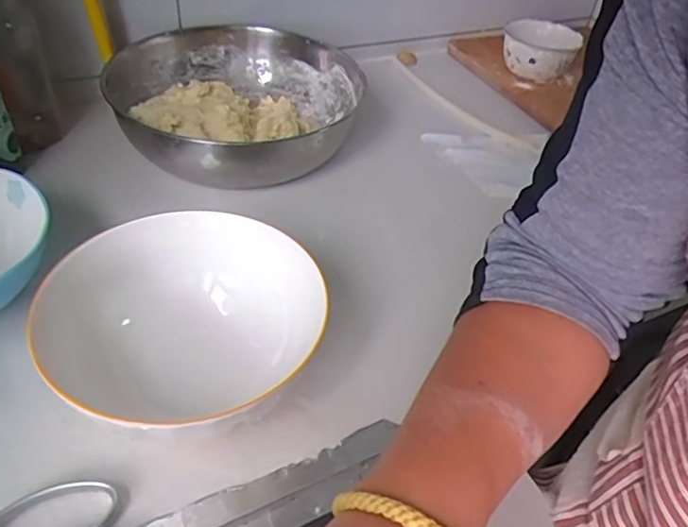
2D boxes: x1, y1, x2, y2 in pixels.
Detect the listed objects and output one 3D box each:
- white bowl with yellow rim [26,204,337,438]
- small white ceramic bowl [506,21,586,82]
[{"bbox_3d":[-0.115,0.057,0.435,0.189,0.095,0.190,4,42,-3],"label":"white bowl with yellow rim"},{"bbox_3d":[0.303,-0.328,0.896,0.114,0.066,0.102,19,44,13],"label":"small white ceramic bowl"}]

